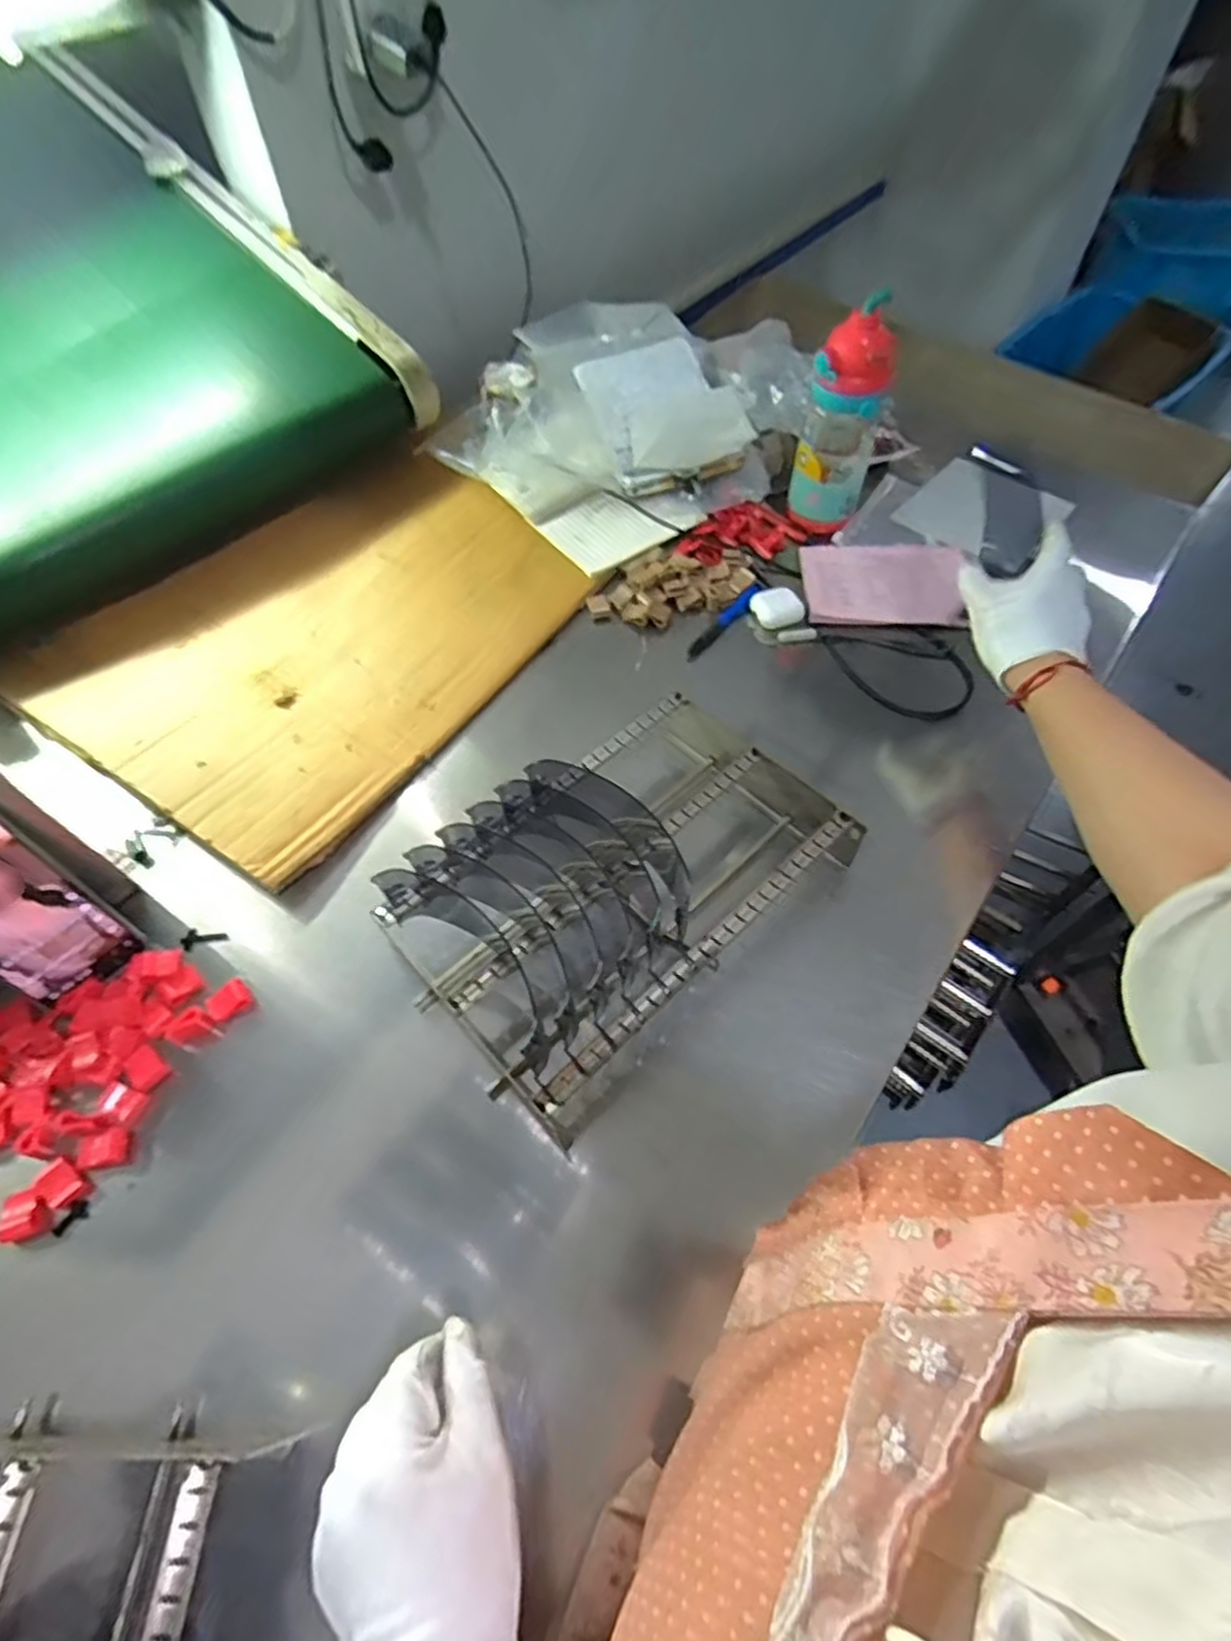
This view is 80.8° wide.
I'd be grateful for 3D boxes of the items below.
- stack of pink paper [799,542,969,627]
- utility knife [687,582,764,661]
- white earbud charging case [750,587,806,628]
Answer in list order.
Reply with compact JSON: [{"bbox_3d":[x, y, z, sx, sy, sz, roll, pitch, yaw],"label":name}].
[{"bbox_3d":[0.289,-0.258,0.774,0.170,0.012,0.138,5,57,3],"label":"stack of pink paper"},{"bbox_3d":[0.110,-0.207,0.740,0.022,0.012,0.124,33,63,20],"label":"utility knife"},{"bbox_3d":[0.168,-0.221,0.742,0.048,0.019,0.046,-17,59,-11],"label":"white earbud charging case"}]

